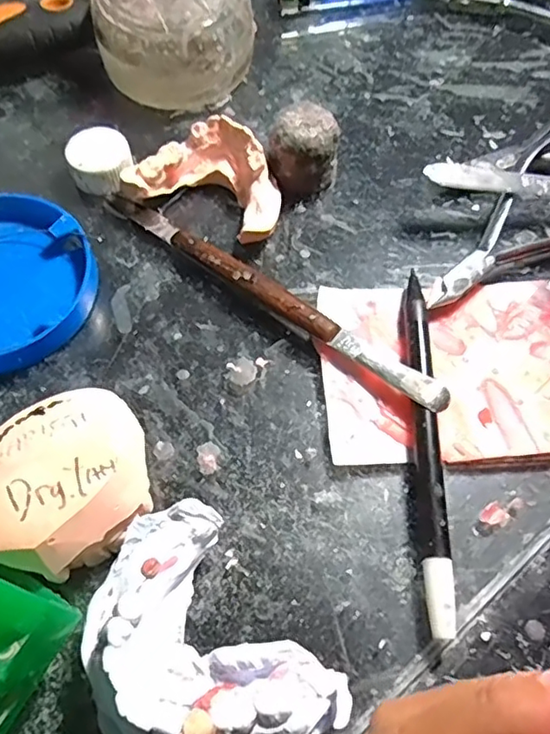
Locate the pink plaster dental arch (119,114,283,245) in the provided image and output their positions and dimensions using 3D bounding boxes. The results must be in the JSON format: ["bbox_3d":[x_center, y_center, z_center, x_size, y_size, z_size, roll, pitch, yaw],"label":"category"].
[{"bbox_3d":[-0.027,-0.083,0.260,0.065,0.026,0.045,21,65,9],"label":"pink plaster dental arch"}]

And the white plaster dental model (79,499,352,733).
[{"bbox_3d":[-0.023,0.081,0.171,0.052,0.040,0.076,-36,70,-17],"label":"white plaster dental model"}]

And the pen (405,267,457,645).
[{"bbox_3d":[0.054,0.025,0.213,0.009,0.013,0.131,1,64,-1],"label":"pen"}]

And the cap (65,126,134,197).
[{"bbox_3d":[-0.080,-0.094,0.270,0.027,0.018,0.027,1,64,-1],"label":"cap"}]

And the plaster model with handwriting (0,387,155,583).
[{"bbox_3d":[-0.071,0.039,0.195,0.059,0.031,0.053,-27,67,-14],"label":"plaster model with handwriting"}]

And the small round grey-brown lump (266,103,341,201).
[{"bbox_3d":[0.013,-0.096,0.263,0.030,0.033,0.024,3,64,0],"label":"small round grey-brown lump"}]

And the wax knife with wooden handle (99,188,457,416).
[{"bbox_3d":[-0.005,-0.032,0.240,0.169,0.014,0.013,35,68,15],"label":"wax knife with wooden handle"}]

